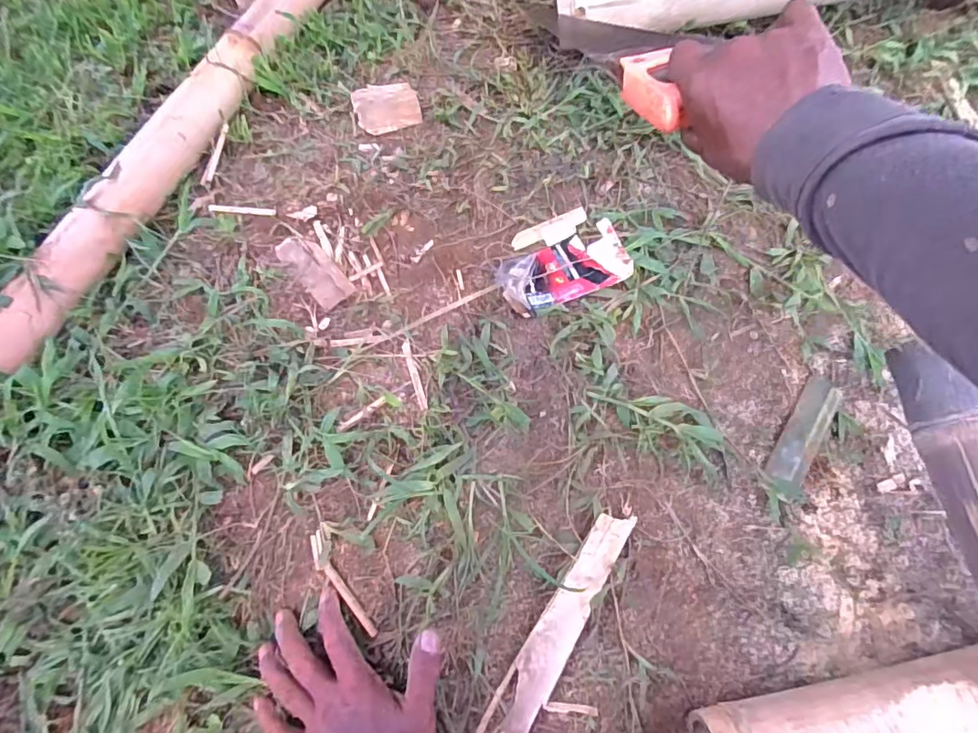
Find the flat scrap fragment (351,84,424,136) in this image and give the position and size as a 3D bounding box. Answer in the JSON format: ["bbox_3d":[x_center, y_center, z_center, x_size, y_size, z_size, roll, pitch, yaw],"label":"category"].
[{"bbox_3d":[-0.133,-0.340,0.692,0.082,0.013,0.068,-14,67,-6],"label":"flat scrap fragment"}]

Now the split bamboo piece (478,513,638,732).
[{"bbox_3d":[0.063,0.221,0.453,0.036,0.014,0.209,32,70,13],"label":"split bamboo piece"}]

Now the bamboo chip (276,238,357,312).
[{"bbox_3d":[-0.199,-0.112,0.603,0.042,0.007,0.103,-40,72,-15],"label":"bamboo chip"}]

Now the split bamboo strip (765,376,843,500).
[{"bbox_3d":[0.308,0.066,0.515,0.035,0.014,0.136,31,70,13],"label":"split bamboo strip"}]

